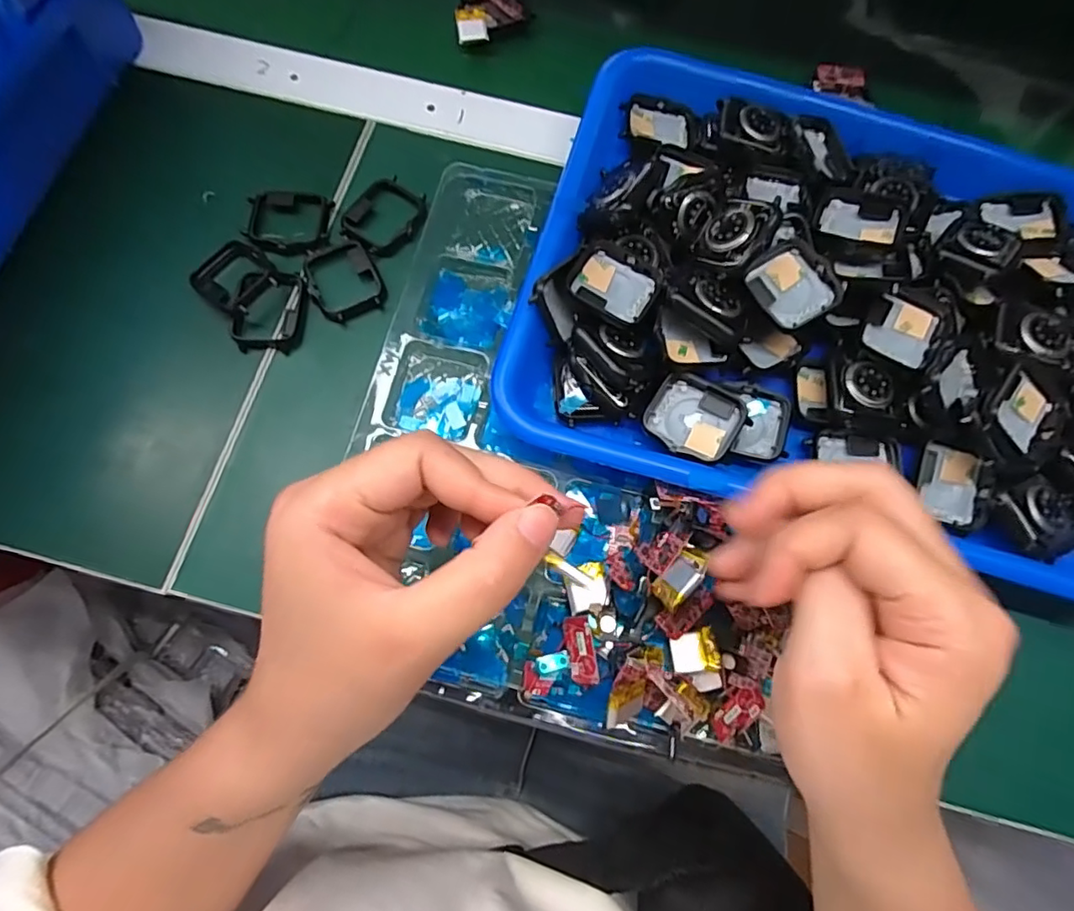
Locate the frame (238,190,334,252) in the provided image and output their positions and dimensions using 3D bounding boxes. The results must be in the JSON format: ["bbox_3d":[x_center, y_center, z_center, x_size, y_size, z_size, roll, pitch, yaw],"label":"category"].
[{"bbox_3d":[-0.141,-0.132,0.327,0.048,0.012,0.038,7,72,0],"label":"frame"}]

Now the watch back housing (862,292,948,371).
[{"bbox_3d":[0.181,-0.061,0.280,0.032,0.007,0.035,35,74,9],"label":"watch back housing"}]

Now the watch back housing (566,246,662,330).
[{"bbox_3d":[0.036,-0.081,0.279,0.042,0.007,0.032,27,73,6],"label":"watch back housing"}]

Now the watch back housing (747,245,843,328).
[{"bbox_3d":[0.124,-0.084,0.280,0.033,0.010,0.040,-27,75,-10],"label":"watch back housing"}]

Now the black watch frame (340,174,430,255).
[{"bbox_3d":[-0.086,-0.135,0.328,0.041,0.007,0.047,27,73,6],"label":"black watch frame"}]

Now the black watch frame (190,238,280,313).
[{"bbox_3d":[-0.164,-0.097,0.313,0.037,0.015,0.036,36,74,9],"label":"black watch frame"}]

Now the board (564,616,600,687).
[{"bbox_3d":[0.020,0.088,0.259,0.012,0.007,0.030,-9,73,-5],"label":"board"}]

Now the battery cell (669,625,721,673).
[{"bbox_3d":[0.070,0.087,0.257,0.019,0.009,0.018,-5,72,-4],"label":"battery cell"}]

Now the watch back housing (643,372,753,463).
[{"bbox_3d":[0.074,-0.016,0.273,0.042,0.013,0.036,32,74,8],"label":"watch back housing"}]

